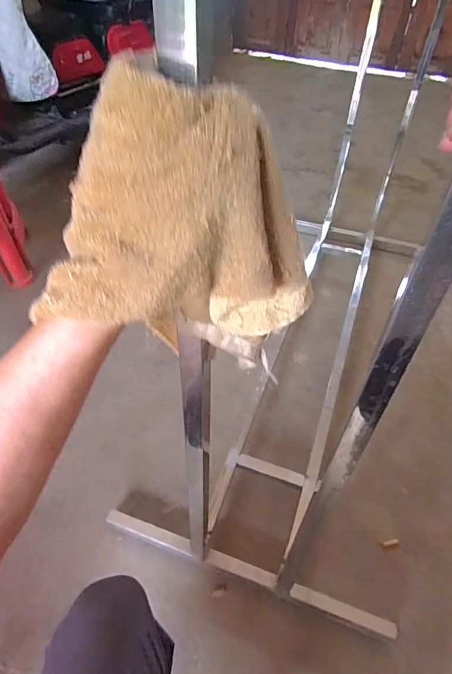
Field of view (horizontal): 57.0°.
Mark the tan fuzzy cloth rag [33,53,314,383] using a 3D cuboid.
[{"bbox_3d":[-0.029,-0.059,0.272,0.174,0.173,0.068,-23,51,-22],"label":"tan fuzzy cloth rag"}]

